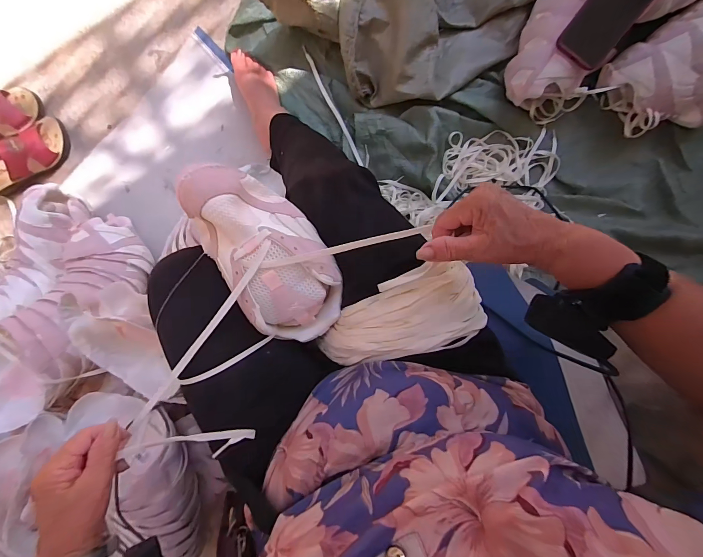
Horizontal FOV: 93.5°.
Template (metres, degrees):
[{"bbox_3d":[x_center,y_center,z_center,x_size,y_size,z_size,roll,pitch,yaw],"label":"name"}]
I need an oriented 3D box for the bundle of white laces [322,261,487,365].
[{"bbox_3d":[0.054,0.041,0.380,0.193,0.068,0.089,-14,98,2],"label":"bundle of white laces"}]

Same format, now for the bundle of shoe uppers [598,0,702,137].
[{"bbox_3d":[0.648,-0.388,0.592,0.342,0.139,0.199,-27,97,4],"label":"bundle of shoe uppers"}]

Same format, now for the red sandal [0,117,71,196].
[{"bbox_3d":[-0.715,-0.252,0.705,0.228,0.081,0.086,-34,96,5],"label":"red sandal"}]

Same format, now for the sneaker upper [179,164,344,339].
[{"bbox_3d":[-0.099,-0.021,0.364,0.117,0.066,0.211,-36,94,4],"label":"sneaker upper"}]

